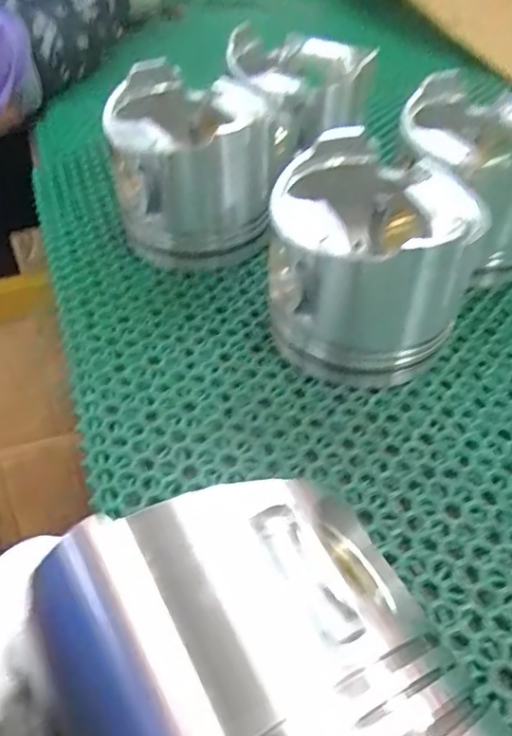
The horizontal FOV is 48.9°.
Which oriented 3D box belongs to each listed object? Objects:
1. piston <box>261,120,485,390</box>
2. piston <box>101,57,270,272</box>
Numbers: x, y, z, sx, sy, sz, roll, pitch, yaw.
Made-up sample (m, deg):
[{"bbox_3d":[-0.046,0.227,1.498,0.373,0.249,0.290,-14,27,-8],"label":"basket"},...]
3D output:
[{"bbox_3d":[0.061,-0.061,0.328,0.105,0.096,0.103,-2,48,-1],"label":"piston"},{"bbox_3d":[-0.046,-0.142,0.400,0.103,0.101,0.108,-4,48,-3],"label":"piston"}]

